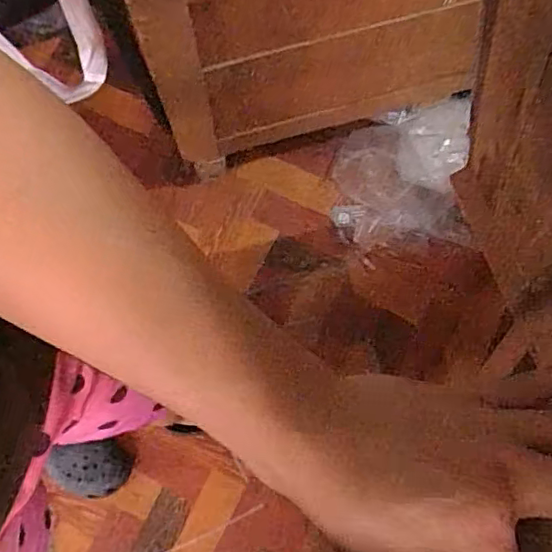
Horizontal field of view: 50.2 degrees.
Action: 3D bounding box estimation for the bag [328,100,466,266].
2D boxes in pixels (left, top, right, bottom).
[{"bbox_3d":[0.244,-0.185,1.158,0.259,0.077,0.282,-3,78,-2],"label":"bag"}]

